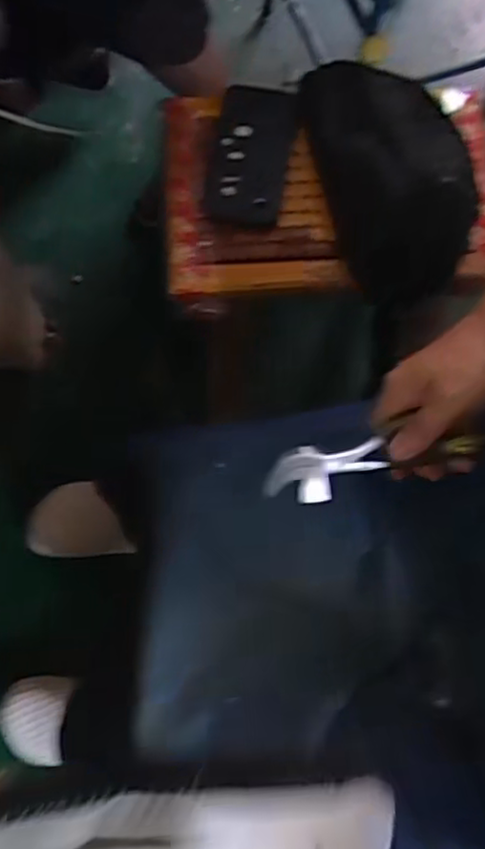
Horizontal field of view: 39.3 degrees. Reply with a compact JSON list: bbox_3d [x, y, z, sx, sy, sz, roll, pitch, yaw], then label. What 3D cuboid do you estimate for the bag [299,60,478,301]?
[{"bbox_3d":[0.167,-0.275,0.720,0.171,0.059,0.277,-12,74,-6],"label":"bag"}]

